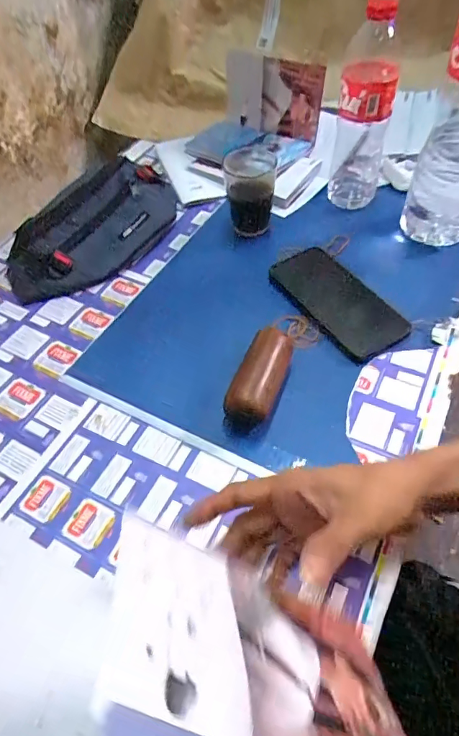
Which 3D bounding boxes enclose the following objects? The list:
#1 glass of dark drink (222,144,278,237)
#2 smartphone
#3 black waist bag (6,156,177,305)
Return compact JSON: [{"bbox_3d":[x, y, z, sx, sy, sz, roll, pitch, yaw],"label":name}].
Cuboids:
[{"bbox_3d":[0.028,-0.225,0.581,0.063,0.085,0.070,-5,53,1],"label":"glass of dark drink"},{"bbox_3d":[0.120,-0.078,0.508,0.078,0.015,0.164,-28,56,-15],"label":"smartphone"},{"bbox_3d":[-0.168,-0.183,0.574,0.111,0.066,0.255,37,64,27],"label":"black waist bag"}]

